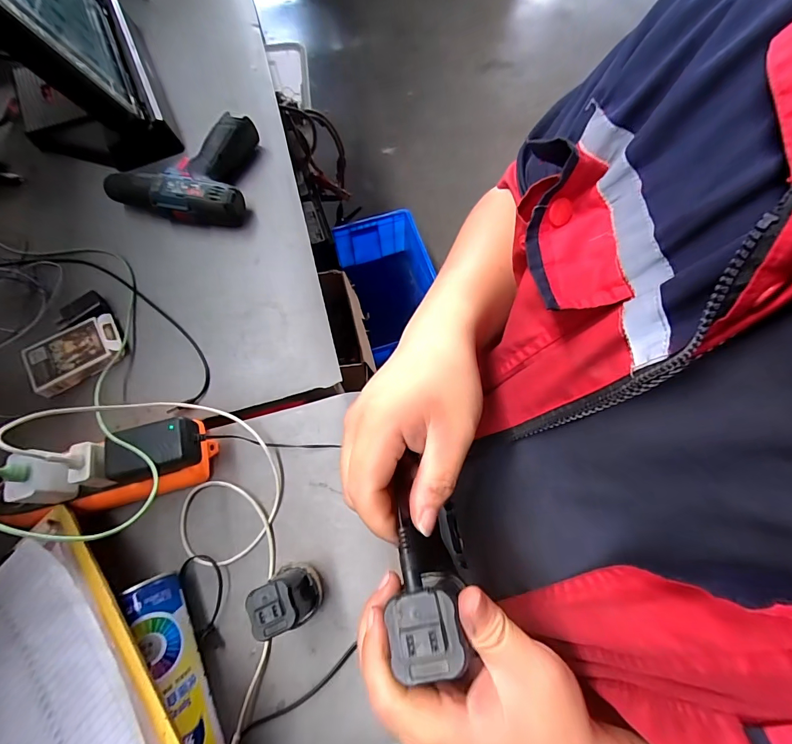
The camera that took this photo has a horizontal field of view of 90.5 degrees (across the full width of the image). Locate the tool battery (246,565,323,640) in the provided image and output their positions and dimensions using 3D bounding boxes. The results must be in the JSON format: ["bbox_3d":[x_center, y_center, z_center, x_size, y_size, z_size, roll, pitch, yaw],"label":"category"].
[{"bbox_3d":[-0.096,0.201,0.353,0.045,0.083,0.043,-12,70,-3],"label":"tool battery"}]

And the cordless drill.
[{"bbox_3d":[-0.300,-0.279,0.548,0.187,0.051,0.154,0,70,1],"label":"cordless drill"}]

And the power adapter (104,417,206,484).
[{"bbox_3d":[-0.233,0.074,0.380,0.078,0.031,0.050,-13,71,-3],"label":"power adapter"}]

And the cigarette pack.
[{"bbox_3d":[-0.384,-0.023,0.472,0.101,0.019,0.067,-32,73,-10],"label":"cigarette pack"}]

